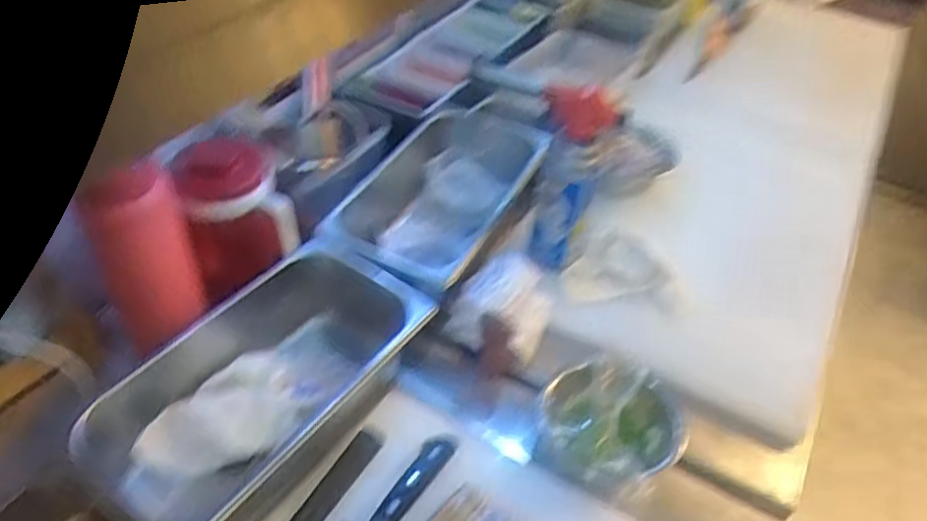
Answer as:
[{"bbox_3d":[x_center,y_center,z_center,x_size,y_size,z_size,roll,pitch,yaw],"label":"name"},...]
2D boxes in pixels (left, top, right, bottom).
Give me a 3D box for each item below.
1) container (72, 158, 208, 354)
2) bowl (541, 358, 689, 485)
[{"bbox_3d":[-0.337,-0.003,0.711,0.093,0.215,0.067,-19,48,-24],"label":"container"},{"bbox_3d":[0.153,0.168,0.688,0.144,0.060,0.135,12,44,7],"label":"bowl"}]

